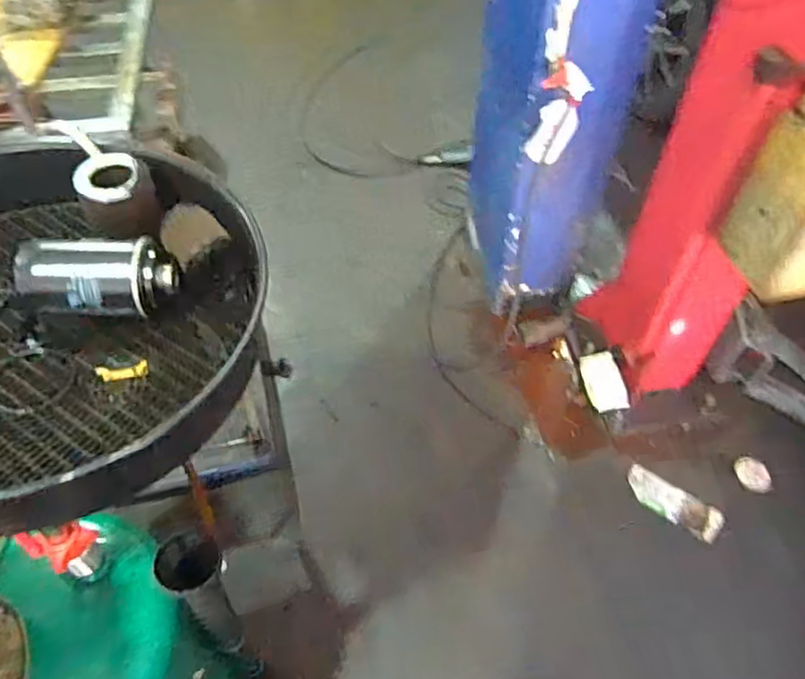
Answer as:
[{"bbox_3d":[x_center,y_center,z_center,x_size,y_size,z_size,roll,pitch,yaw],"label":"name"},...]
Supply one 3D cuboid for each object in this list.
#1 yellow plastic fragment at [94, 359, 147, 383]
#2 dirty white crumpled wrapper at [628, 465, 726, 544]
[{"bbox_3d":[-0.262,0.030,0.600,0.045,0.004,0.018,-11,52,-9],"label":"yellow plastic fragment"},{"bbox_3d":[0.729,0.441,1.737,0.258,0.053,0.094,34,58,25],"label":"dirty white crumpled wrapper"}]

